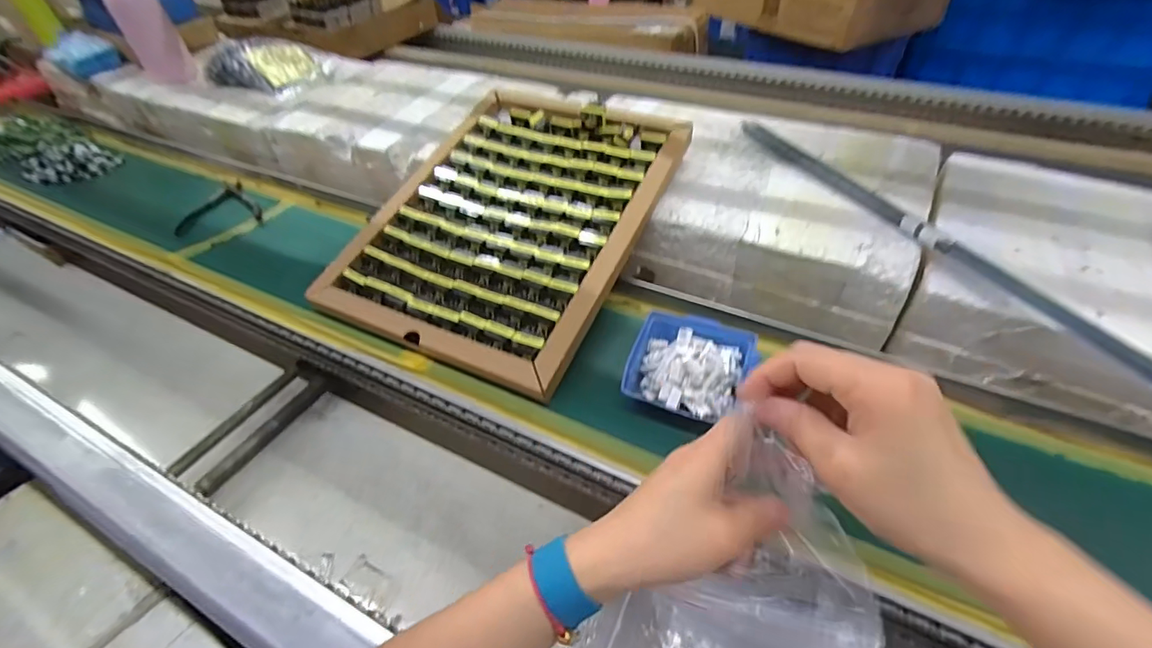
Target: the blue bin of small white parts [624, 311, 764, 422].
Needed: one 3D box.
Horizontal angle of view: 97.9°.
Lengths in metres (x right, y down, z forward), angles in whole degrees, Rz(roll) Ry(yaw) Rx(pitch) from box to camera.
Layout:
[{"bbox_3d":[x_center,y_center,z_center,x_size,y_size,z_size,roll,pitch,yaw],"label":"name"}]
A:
[{"bbox_3d":[0.102,0.038,0.446,0.101,0.041,0.093,12,46,14],"label":"blue bin of small white parts"}]

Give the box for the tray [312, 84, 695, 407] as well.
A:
[{"bbox_3d":[-0.073,-0.127,0.568,0.297,0.035,0.384,19,61,21],"label":"tray"}]

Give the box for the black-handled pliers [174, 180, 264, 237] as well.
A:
[{"bbox_3d":[-0.514,-0.162,0.711,0.103,0.009,0.132,-29,50,-25],"label":"black-handled pliers"}]

